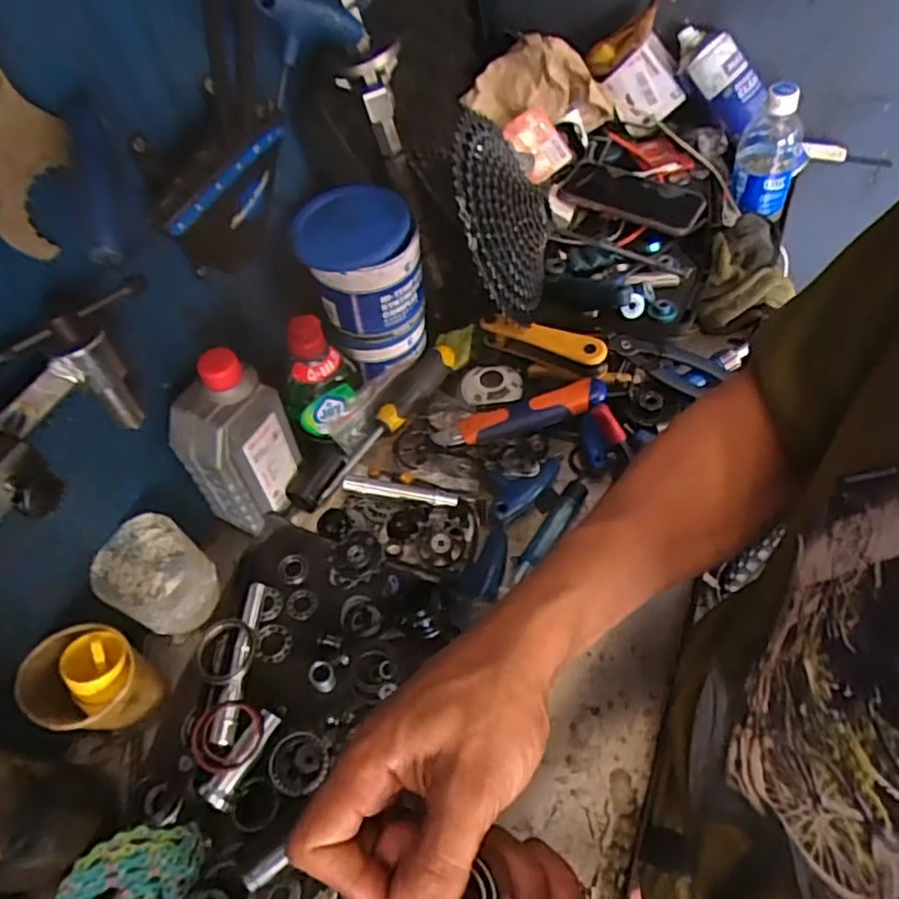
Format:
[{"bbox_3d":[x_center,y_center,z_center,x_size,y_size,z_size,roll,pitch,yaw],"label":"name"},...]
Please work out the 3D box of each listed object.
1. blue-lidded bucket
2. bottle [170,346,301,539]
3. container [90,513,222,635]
[{"bbox_3d":[-0.075,-0.153,0.598,0.098,0.139,0.087,-16,56,-6],"label":"blue-lidded bucket"},{"bbox_3d":[-0.177,-0.007,0.532,0.053,0.160,0.083,26,62,21],"label":"bottle"},{"bbox_3d":[-0.228,0.103,0.510,0.064,0.084,0.069,-2,56,3],"label":"container"}]

